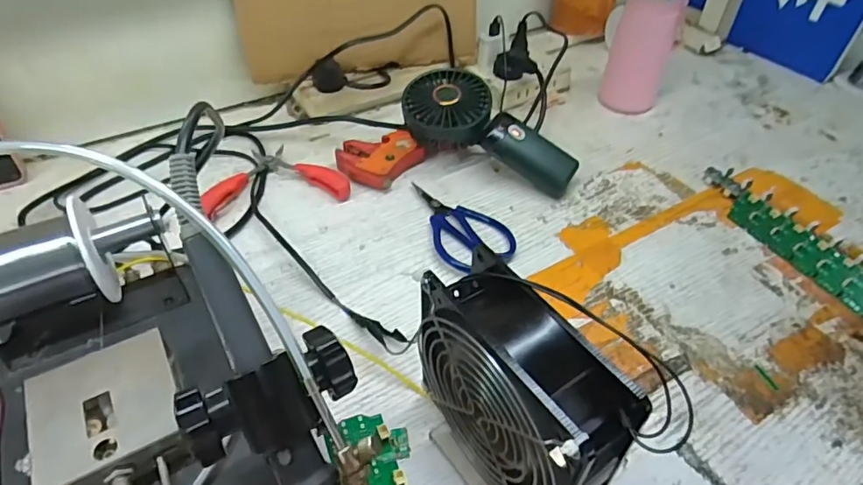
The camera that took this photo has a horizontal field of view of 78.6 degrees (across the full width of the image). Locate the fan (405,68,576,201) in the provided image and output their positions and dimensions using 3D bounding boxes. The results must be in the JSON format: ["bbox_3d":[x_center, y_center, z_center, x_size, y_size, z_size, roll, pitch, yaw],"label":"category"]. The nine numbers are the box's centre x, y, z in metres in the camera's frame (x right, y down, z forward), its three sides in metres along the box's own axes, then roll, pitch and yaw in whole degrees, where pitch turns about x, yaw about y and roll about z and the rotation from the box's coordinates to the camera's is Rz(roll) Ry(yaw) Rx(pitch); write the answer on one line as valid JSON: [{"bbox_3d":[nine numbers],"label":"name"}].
[{"bbox_3d":[0.057,-0.111,0.522,0.184,0.040,0.081,33,52,9],"label":"fan"}]

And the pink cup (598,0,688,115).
[{"bbox_3d":[0.239,-0.224,0.597,0.068,0.136,0.053,17,48,15],"label":"pink cup"}]

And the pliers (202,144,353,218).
[{"bbox_3d":[-0.153,-0.066,0.520,0.131,0.018,0.094,-10,47,-11],"label":"pliers"}]

